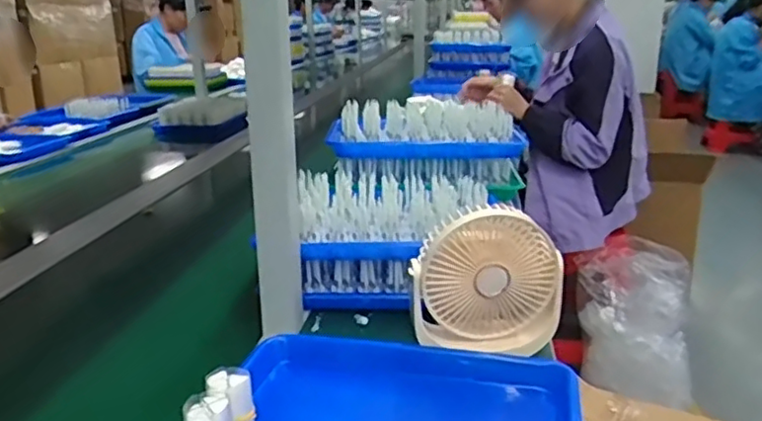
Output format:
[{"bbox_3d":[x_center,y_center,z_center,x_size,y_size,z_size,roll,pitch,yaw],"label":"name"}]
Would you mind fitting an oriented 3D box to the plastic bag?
[{"bbox_3d":[0.680,0.326,1.772,0.332,0.422,0.177,9,20,27],"label":"plastic bag"}]

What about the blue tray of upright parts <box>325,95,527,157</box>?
[{"bbox_3d":[0.080,-0.141,1.097,0.314,0.071,0.192,2,18,9],"label":"blue tray of upright parts"}]

